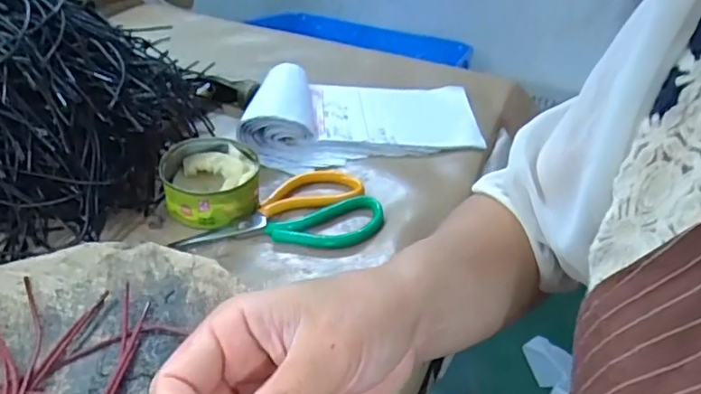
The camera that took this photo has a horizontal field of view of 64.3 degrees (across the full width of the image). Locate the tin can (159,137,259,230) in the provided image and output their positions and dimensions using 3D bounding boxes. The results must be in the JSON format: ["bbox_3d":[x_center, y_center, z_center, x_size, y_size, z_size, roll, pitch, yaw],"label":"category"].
[{"bbox_3d":[-0.124,-0.014,0.498,0.083,0.038,0.080,3,39,-2],"label":"tin can"}]

